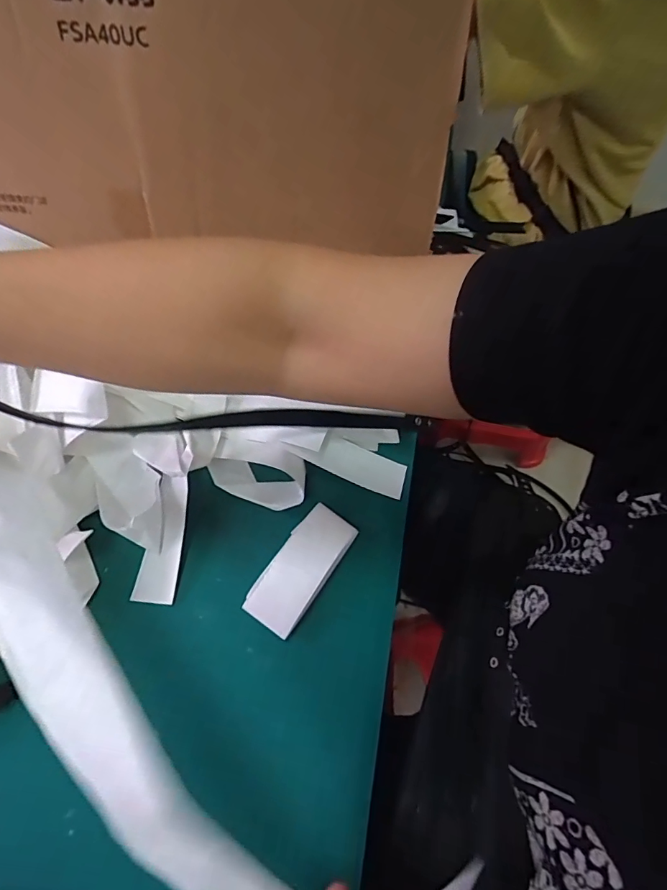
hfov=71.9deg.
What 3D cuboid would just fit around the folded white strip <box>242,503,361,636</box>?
[{"bbox_3d":[-0.027,0.109,0.415,0.049,0.017,0.116,31,64,13],"label":"folded white strip"}]

